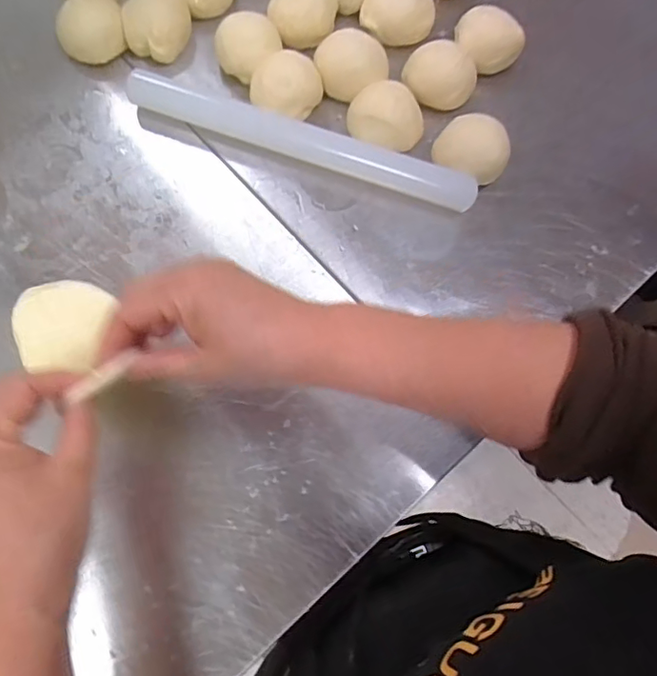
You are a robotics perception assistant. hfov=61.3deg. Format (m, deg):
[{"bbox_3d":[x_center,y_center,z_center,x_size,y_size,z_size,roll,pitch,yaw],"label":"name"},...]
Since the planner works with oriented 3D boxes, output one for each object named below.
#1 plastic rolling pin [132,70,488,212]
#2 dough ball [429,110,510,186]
[{"bbox_3d":[-0.025,-0.178,0.497,0.318,0.027,0.028,19,72,4],"label":"plastic rolling pin"},{"bbox_3d":[0.126,-0.164,0.490,0.063,0.038,0.055,26,73,7],"label":"dough ball"}]

